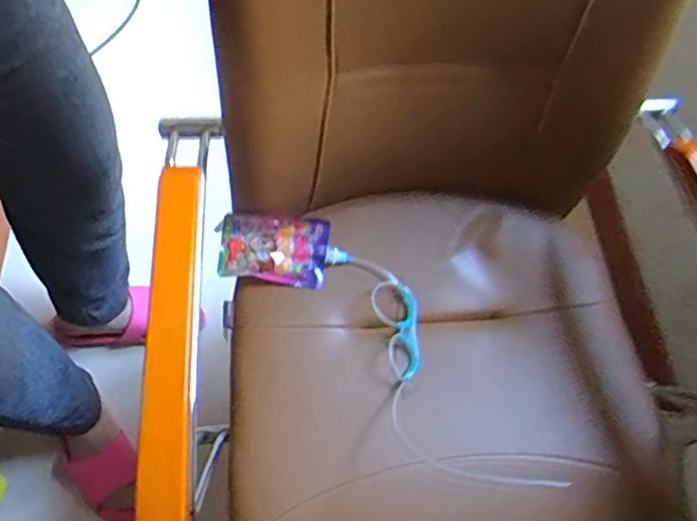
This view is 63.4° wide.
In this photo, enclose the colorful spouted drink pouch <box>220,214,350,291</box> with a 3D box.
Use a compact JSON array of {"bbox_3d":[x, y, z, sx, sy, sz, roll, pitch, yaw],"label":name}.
[{"bbox_3d":[-0.076,-0.012,0.661,0.141,0.014,0.079,7,94,-9],"label":"colorful spouted drink pouch"}]

